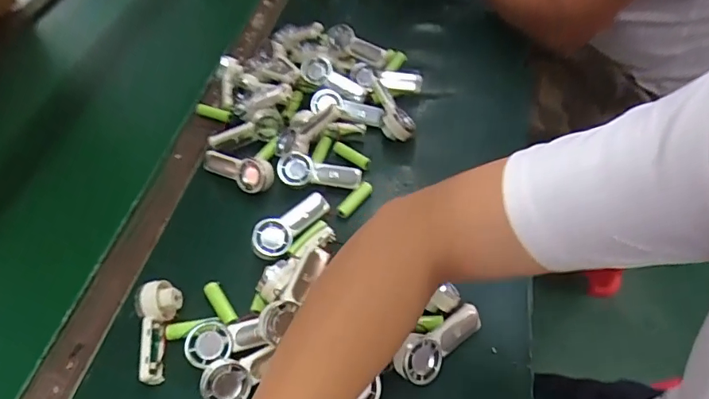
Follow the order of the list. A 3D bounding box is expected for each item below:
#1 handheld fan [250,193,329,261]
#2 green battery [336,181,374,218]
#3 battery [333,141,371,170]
[{"bbox_3d":[-0.069,0.026,0.522,0.039,0.028,0.096,28,57,24],"label":"handheld fan"},{"bbox_3d":[0.001,0.001,0.557,0.015,0.014,0.051,26,57,23],"label":"green battery"},{"bbox_3d":[-0.004,-0.054,0.603,0.057,0.018,0.012,30,59,26],"label":"battery"}]

